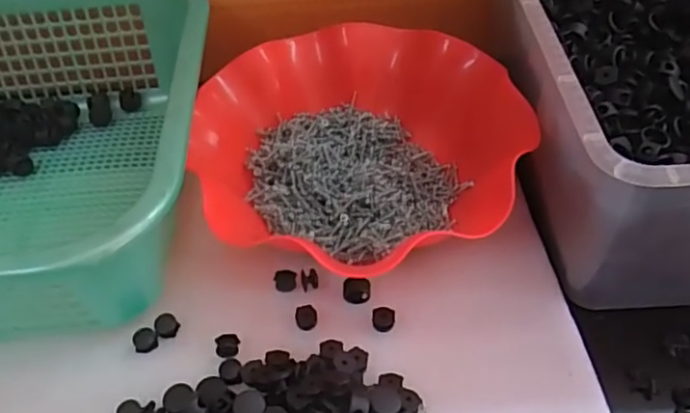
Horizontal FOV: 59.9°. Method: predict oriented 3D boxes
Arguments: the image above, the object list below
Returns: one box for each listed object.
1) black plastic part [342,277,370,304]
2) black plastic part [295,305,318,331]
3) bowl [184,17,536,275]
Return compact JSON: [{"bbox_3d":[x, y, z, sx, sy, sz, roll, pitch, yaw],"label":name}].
[{"bbox_3d":[0.007,0.052,0.369,0.017,0.011,0.013,-1,48,1],"label":"black plastic part"},{"bbox_3d":[-0.023,0.066,0.360,0.013,0.007,0.014,0,48,2],"label":"black plastic part"},{"bbox_3d":[0.005,-0.043,0.415,0.208,0.067,0.202,-1,48,1],"label":"bowl"}]

